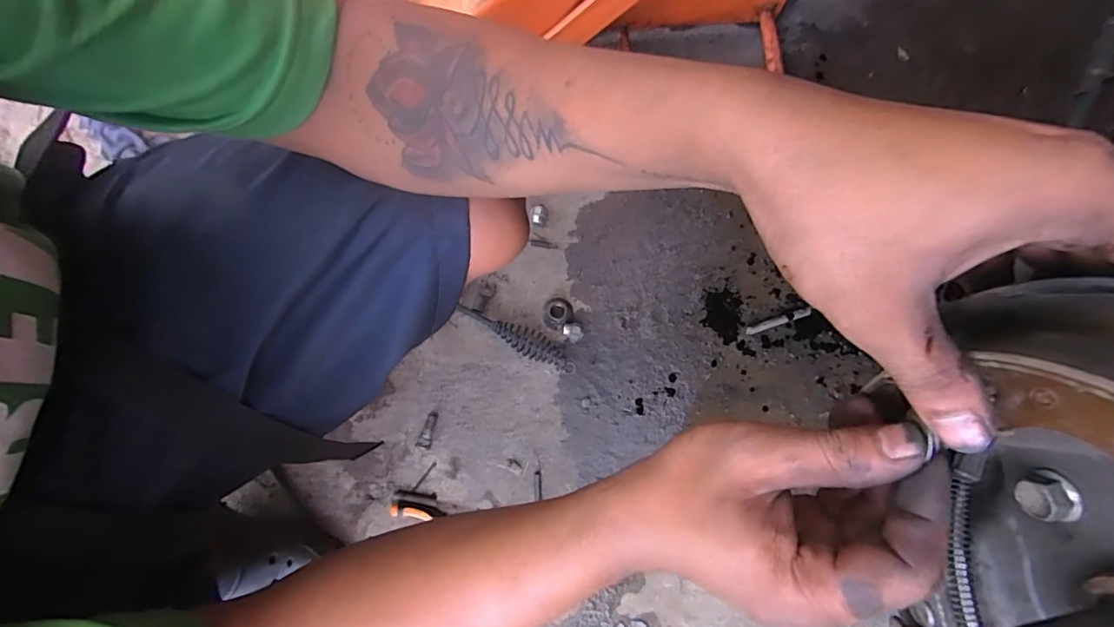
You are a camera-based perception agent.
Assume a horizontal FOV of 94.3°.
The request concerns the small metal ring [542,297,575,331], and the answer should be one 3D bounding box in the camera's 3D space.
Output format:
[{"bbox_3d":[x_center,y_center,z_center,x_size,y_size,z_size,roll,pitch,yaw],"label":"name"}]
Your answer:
[{"bbox_3d":[0.001,-0.002,0.666,0.042,0.014,0.039,0,79,-1],"label":"small metal ring"}]

